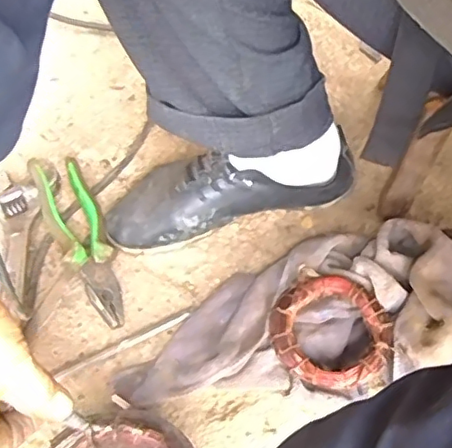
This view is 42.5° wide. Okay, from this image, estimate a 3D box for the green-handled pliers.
[{"bbox_3d":[-0.143,0.013,0.588,0.050,0.041,0.194,-24,61,-17],"label":"green-handled pliers"}]

